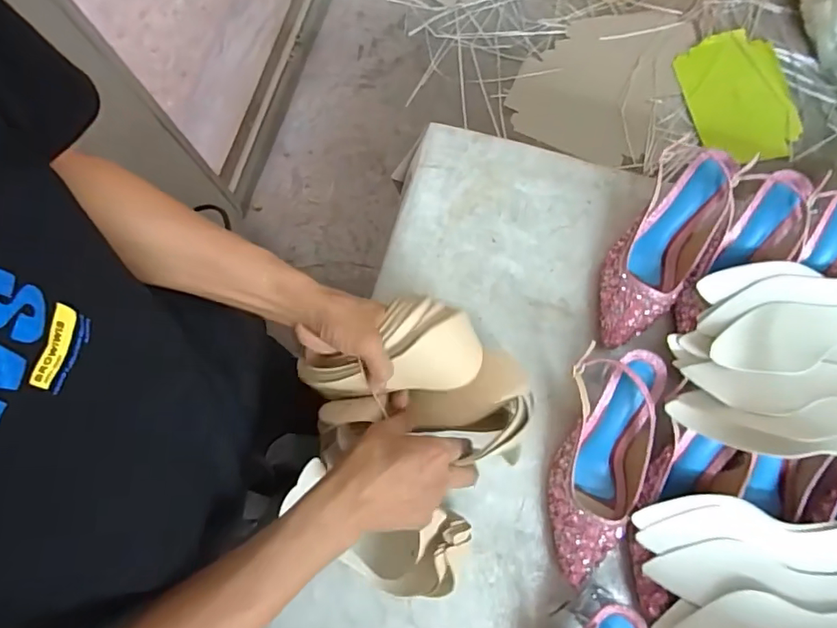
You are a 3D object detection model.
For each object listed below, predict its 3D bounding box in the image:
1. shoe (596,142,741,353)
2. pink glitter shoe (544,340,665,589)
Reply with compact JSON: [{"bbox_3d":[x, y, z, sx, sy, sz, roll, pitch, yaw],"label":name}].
[{"bbox_3d":[0.268,-0.068,0.564,0.088,0.069,0.237,27,79,7],"label":"shoe"},{"bbox_3d":[0.189,0.152,0.519,0.088,0.066,0.224,9,78,4],"label":"pink glitter shoe"}]

